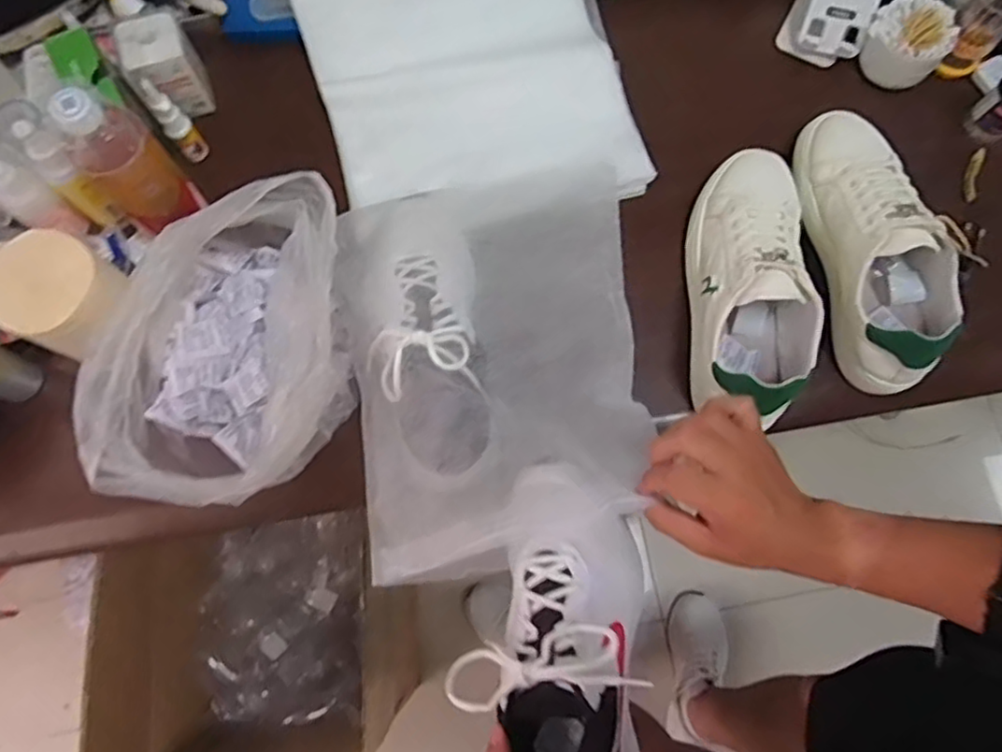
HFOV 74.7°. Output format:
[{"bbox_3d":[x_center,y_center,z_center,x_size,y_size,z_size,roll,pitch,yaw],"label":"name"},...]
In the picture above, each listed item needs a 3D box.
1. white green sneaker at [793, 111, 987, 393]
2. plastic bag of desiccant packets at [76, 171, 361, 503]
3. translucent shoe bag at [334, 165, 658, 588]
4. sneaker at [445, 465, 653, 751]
[{"bbox_3d":[0.369,-0.138,0.642,0.100,0.086,0.292,-8,76,-3],"label":"white green sneaker"},{"bbox_3d":[-0.232,-0.025,0.563,0.185,0.145,0.263,5,76,0],"label":"plastic bag of desiccant packets"},{"bbox_3d":[-0.005,-0.029,0.578,0.255,0.117,0.351,-10,76,-3],"label":"translucent shoe bag"},{"bbox_3d":[0.046,0.188,0.472,0.115,0.103,0.248,3,72,0],"label":"sneaker"}]

